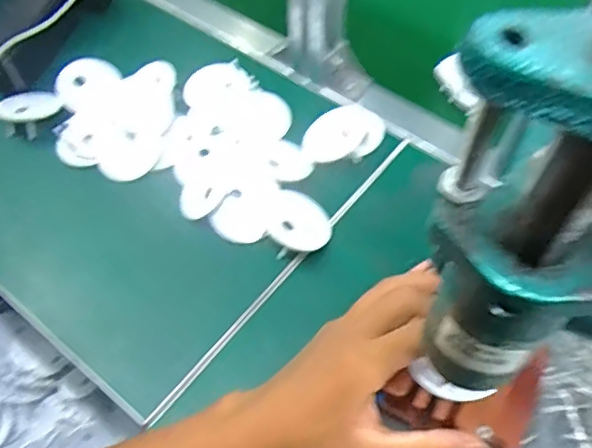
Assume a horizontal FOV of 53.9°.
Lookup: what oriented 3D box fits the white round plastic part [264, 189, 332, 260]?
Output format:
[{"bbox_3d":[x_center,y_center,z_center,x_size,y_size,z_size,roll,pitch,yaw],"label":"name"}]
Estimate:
[{"bbox_3d":[0.002,-0.004,0.503,0.054,0.013,0.060,-4,57,-22],"label":"white round plastic part"}]

